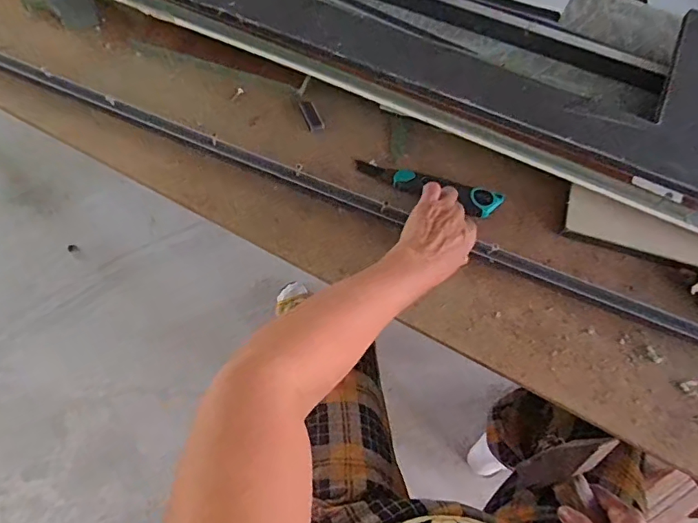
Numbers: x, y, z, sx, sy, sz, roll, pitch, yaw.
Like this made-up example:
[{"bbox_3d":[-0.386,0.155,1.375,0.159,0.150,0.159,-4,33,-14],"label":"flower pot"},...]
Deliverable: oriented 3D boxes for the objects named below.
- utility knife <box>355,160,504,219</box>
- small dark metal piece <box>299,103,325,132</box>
[{"bbox_3d":[0.099,-0.098,0.628,0.187,0.020,0.043,19,66,11],"label":"utility knife"},{"bbox_3d":[-0.051,-0.202,0.679,0.020,0.007,0.046,-20,68,-12],"label":"small dark metal piece"}]

